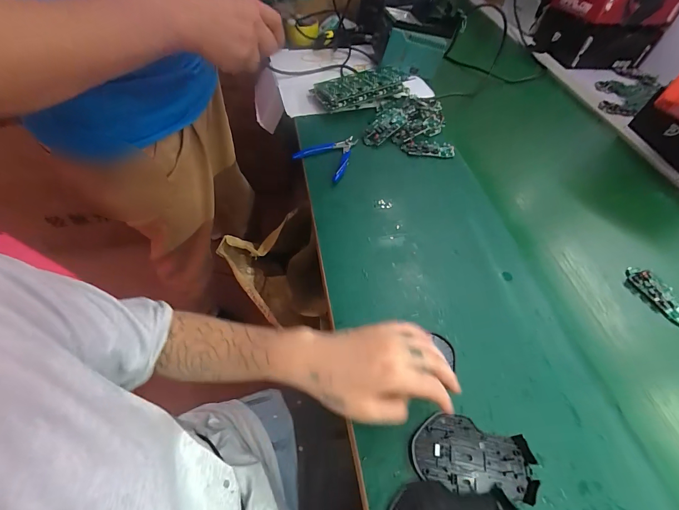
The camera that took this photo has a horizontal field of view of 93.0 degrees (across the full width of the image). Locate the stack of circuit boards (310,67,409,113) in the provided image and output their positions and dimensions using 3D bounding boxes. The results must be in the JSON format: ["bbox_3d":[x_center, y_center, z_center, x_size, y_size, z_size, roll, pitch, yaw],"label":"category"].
[{"bbox_3d":[0.044,-0.361,0.697,0.194,0.048,0.092,-15,57,-15],"label":"stack of circuit boards"}]

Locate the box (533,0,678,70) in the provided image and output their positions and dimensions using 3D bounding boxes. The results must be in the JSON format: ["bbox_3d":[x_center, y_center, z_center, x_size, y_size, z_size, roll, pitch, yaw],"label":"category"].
[{"bbox_3d":[0.716,-0.642,0.866,0.251,0.184,0.169,-2,54,-5],"label":"box"}]

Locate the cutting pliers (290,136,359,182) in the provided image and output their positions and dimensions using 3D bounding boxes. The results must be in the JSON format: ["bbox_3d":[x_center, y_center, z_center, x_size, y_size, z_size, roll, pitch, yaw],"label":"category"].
[{"bbox_3d":[-0.010,-0.191,0.590,0.093,0.017,0.117,32,58,18],"label":"cutting pliers"}]

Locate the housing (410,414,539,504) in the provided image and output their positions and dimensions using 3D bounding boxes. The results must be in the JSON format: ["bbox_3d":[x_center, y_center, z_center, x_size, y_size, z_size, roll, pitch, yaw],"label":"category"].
[{"bbox_3d":[0.133,0.199,0.323,0.115,0.013,0.066,8,54,1],"label":"housing"}]

